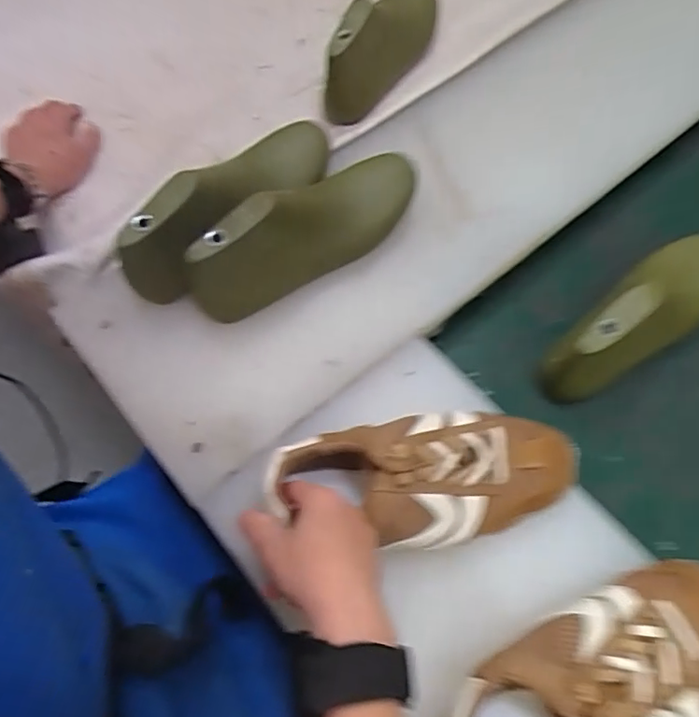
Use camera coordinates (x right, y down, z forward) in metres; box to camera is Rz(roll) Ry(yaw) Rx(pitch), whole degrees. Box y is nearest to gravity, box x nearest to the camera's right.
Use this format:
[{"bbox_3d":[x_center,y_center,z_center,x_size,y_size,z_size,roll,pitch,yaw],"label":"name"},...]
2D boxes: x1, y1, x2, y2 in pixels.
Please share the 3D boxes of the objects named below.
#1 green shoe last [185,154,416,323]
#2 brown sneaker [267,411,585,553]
[{"bbox_3d":[-0.035,-0.128,0.507,0.250,0.091,0.075,-37,69,-17],"label":"green shoe last"},{"bbox_3d":[0.057,0.093,0.407,0.229,0.080,0.091,1,63,-8],"label":"brown sneaker"}]

